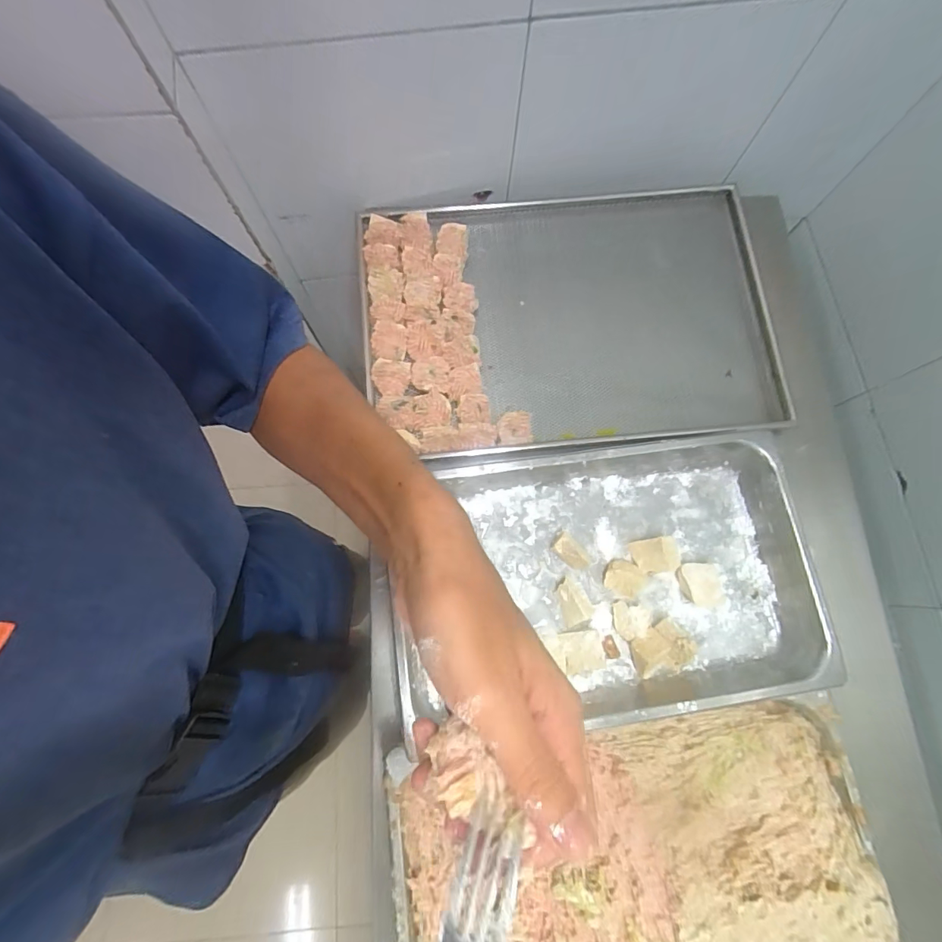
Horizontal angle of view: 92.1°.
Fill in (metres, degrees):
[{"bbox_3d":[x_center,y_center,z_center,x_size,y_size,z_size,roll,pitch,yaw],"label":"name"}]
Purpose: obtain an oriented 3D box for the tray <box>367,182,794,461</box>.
[{"bbox_3d":[0.155,-0.228,0.682,0.622,0.055,0.400,-5,77,-3],"label":"tray"}]

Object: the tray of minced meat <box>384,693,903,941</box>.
[{"bbox_3d":[0.178,0.437,0.485,0.511,0.058,0.304,-7,77,-3],"label":"tray of minced meat"}]

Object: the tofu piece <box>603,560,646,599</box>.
[{"bbox_3d":[0.201,0.143,0.602,0.051,0.017,0.045,32,78,6],"label":"tofu piece"}]

